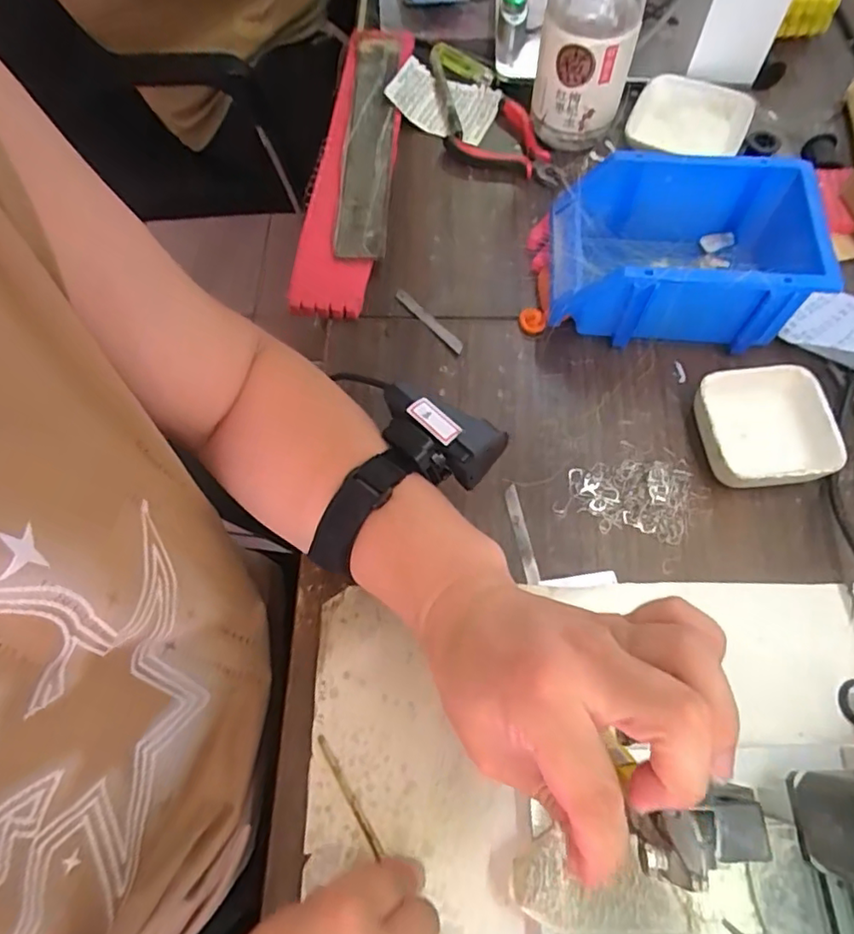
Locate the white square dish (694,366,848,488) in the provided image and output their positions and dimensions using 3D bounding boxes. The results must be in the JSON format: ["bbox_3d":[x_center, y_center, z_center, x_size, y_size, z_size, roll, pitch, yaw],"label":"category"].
[{"bbox_3d":[0.234,-0.027,0.417,0.085,0.031,0.085,-8,67,-2],"label":"white square dish"}]

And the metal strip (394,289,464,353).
[{"bbox_3d":[0.002,-0.117,0.474,0.009,0.004,0.078,-38,69,-14],"label":"metal strip"}]

